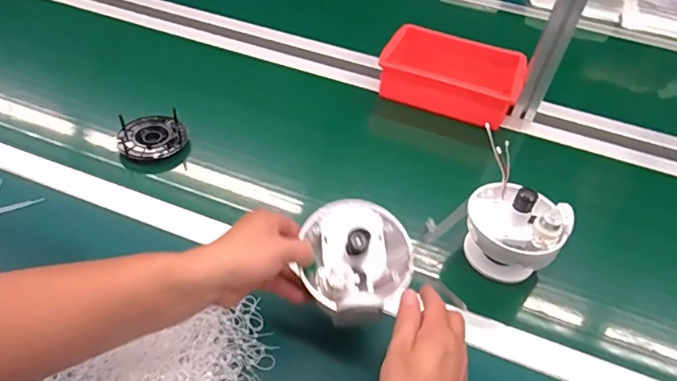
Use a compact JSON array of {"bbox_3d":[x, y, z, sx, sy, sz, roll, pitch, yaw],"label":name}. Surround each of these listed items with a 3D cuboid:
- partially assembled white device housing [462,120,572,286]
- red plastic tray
[{"bbox_3d":[0.222,0.035,0.602,0.125,0.132,0.121,25,47,15],"label":"partially assembled white device housing"},{"bbox_3d":[0.207,-0.213,0.872,0.247,0.069,0.170,25,47,16],"label":"red plastic tray"}]

